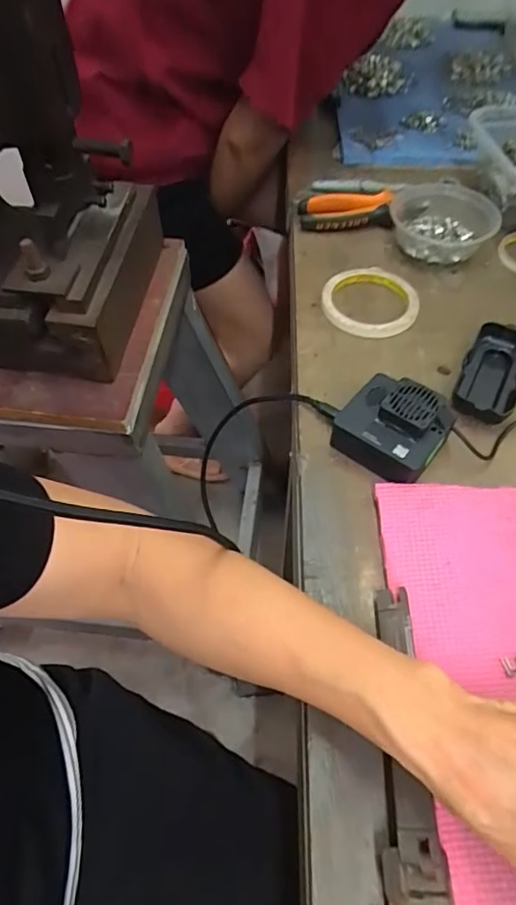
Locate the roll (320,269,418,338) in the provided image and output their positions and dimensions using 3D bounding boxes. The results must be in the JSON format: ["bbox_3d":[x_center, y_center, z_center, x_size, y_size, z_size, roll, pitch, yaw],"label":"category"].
[{"bbox_3d":[0.116,-0.156,0.540,0.097,0.014,0.096,-1,55,1],"label":"roll"}]

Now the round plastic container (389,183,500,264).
[{"bbox_3d":[0.208,-0.264,0.593,0.111,0.041,0.121,-1,55,1],"label":"round plastic container"}]

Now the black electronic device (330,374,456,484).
[{"bbox_3d":[0.108,-0.022,0.426,0.080,0.043,0.069,35,63,23],"label":"black electronic device"}]

